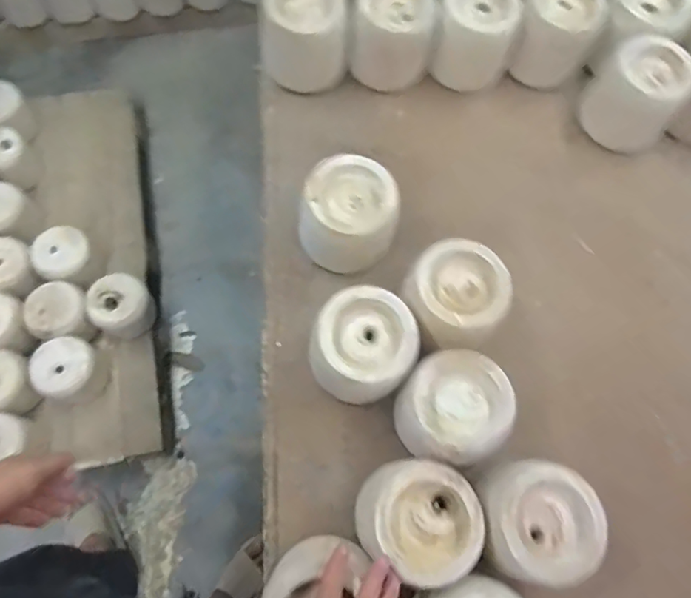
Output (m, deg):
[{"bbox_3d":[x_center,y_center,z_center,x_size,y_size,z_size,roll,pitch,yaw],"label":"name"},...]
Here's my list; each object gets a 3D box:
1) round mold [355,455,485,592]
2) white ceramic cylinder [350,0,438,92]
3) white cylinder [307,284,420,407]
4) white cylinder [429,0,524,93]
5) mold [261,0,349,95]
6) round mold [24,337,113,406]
[{"bbox_3d":[0.085,0.258,0.626,0.130,0.128,0.125,1,70,-3],"label":"round mold"},{"bbox_3d":[0.079,-0.433,0.863,0.132,0.112,0.129,1,70,-3],"label":"white ceramic cylinder"},{"bbox_3d":[0.023,0.064,0.688,0.121,0.105,0.127,1,70,-3],"label":"white cylinder"},{"bbox_3d":[0.216,-0.439,0.881,0.130,0.114,0.136,22,70,5],"label":"white cylinder"},{"bbox_3d":[-0.064,-0.420,0.841,0.131,0.110,0.126,1,70,-3],"label":"mold"},{"bbox_3d":[-0.624,0.164,1.200,0.127,0.117,0.123,-22,73,-10],"label":"round mold"}]

